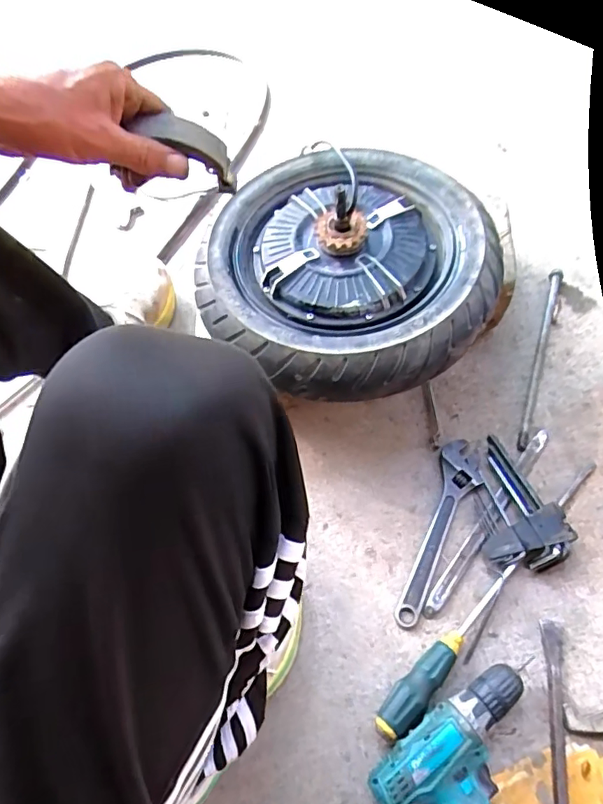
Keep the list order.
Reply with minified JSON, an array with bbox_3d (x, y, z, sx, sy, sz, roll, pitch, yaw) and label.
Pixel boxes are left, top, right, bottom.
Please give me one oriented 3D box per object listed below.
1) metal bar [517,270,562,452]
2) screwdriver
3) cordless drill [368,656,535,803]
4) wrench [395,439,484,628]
[{"bbox_3d":[0.348,-0.069,0.768,0.018,0.012,0.316,17,64,12],"label":"metal bar"},{"bbox_3d":[0.170,0.264,0.585,0.033,0.032,0.241,40,71,22],"label":"screwdriver"},{"bbox_3d":[0.195,0.378,0.511,0.197,0.055,0.192,-34,65,-14],"label":"cordless drill"},{"bbox_3d":[0.173,0.157,0.650,0.051,0.017,0.239,19,64,13],"label":"wrench"}]

